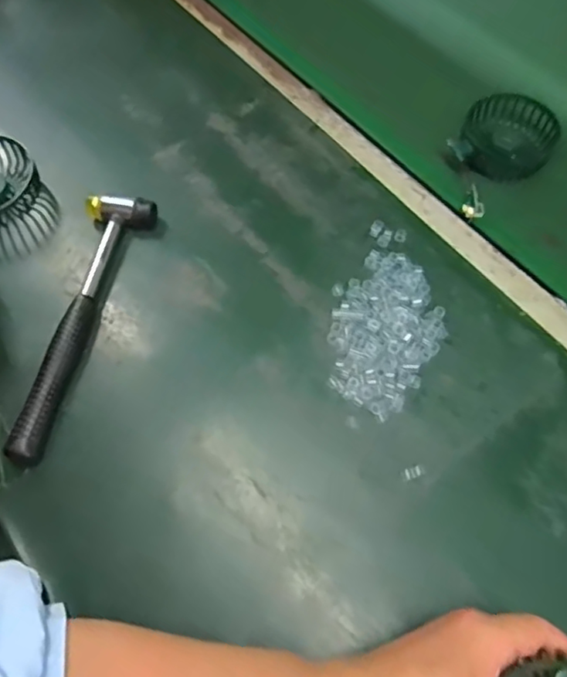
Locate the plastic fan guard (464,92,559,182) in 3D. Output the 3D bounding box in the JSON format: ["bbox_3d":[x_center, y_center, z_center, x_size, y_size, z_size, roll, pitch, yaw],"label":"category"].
[{"bbox_3d":[0.220,-0.196,0.570,0.083,0.032,0.080,27,67,15],"label":"plastic fan guard"}]

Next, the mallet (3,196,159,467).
[{"bbox_3d":[-0.172,-0.019,0.473,0.054,0.023,0.236,14,64,9],"label":"mallet"}]

